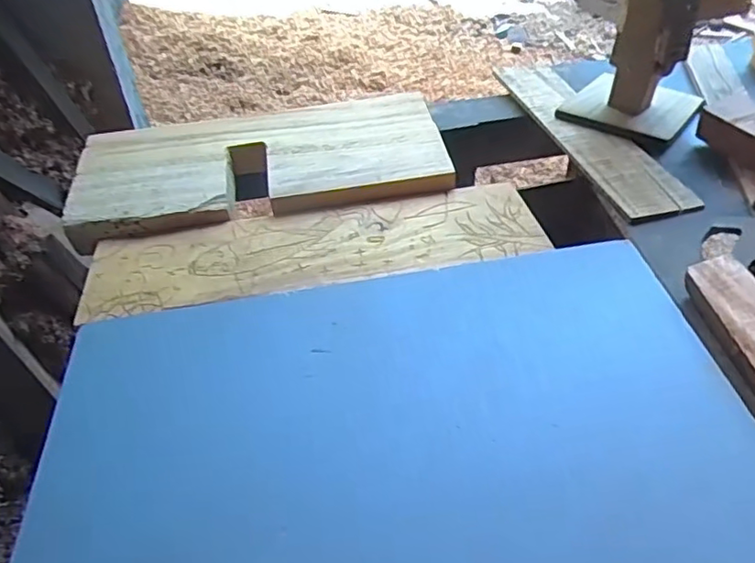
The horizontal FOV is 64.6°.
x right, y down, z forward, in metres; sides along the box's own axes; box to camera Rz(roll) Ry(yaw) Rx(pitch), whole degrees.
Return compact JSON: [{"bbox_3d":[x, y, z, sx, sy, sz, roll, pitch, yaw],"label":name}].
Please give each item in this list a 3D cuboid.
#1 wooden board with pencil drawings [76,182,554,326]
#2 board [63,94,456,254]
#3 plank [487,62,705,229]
[{"bbox_3d":[-0.058,-0.038,0.547,0.398,0.019,0.138,-8,46,-6],"label":"wooden board with pencil drawings"},{"bbox_3d":[-0.118,-0.124,0.619,0.366,0.026,0.166,-9,46,-7],"label":"board"},{"bbox_3d":[0.221,-0.166,0.649,0.077,0.011,0.318,-12,46,-10],"label":"plank"}]

